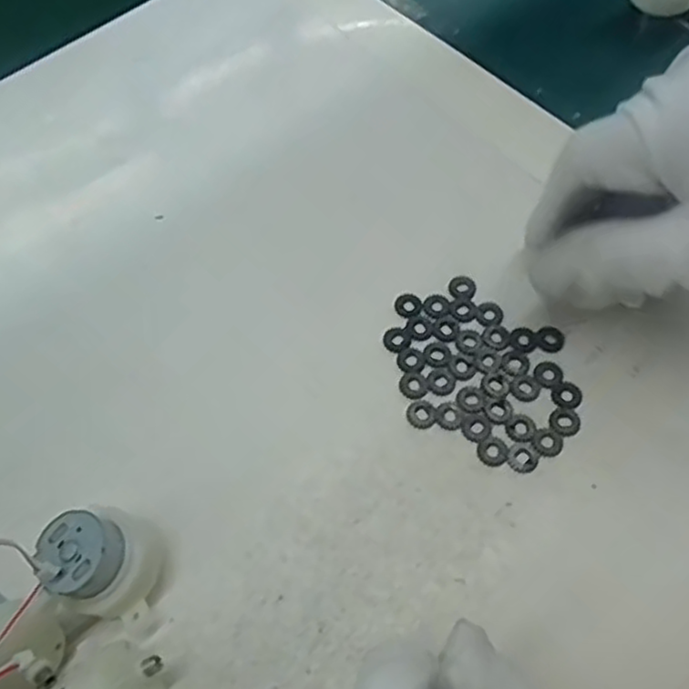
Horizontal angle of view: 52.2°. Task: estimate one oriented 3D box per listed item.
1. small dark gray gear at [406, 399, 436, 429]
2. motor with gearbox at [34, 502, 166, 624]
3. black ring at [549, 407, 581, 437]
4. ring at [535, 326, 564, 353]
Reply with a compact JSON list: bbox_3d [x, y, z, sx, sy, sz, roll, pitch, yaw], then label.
[{"bbox_3d":[0.028,0.025,0.253,0.011,0.004,0.011,-1,65,1],"label":"small dark gray gear"},{"bbox_3d":[-0.075,0.066,0.218,0.033,0.031,0.033,0,61,0],"label":"motor with gearbox"},{"bbox_3d":[0.079,0.027,0.250,0.011,0.004,0.010,-1,65,1],"label":"black ring"},{"bbox_3d":[0.079,-0.003,0.267,0.011,0.004,0.011,-1,65,1],"label":"ring"}]

